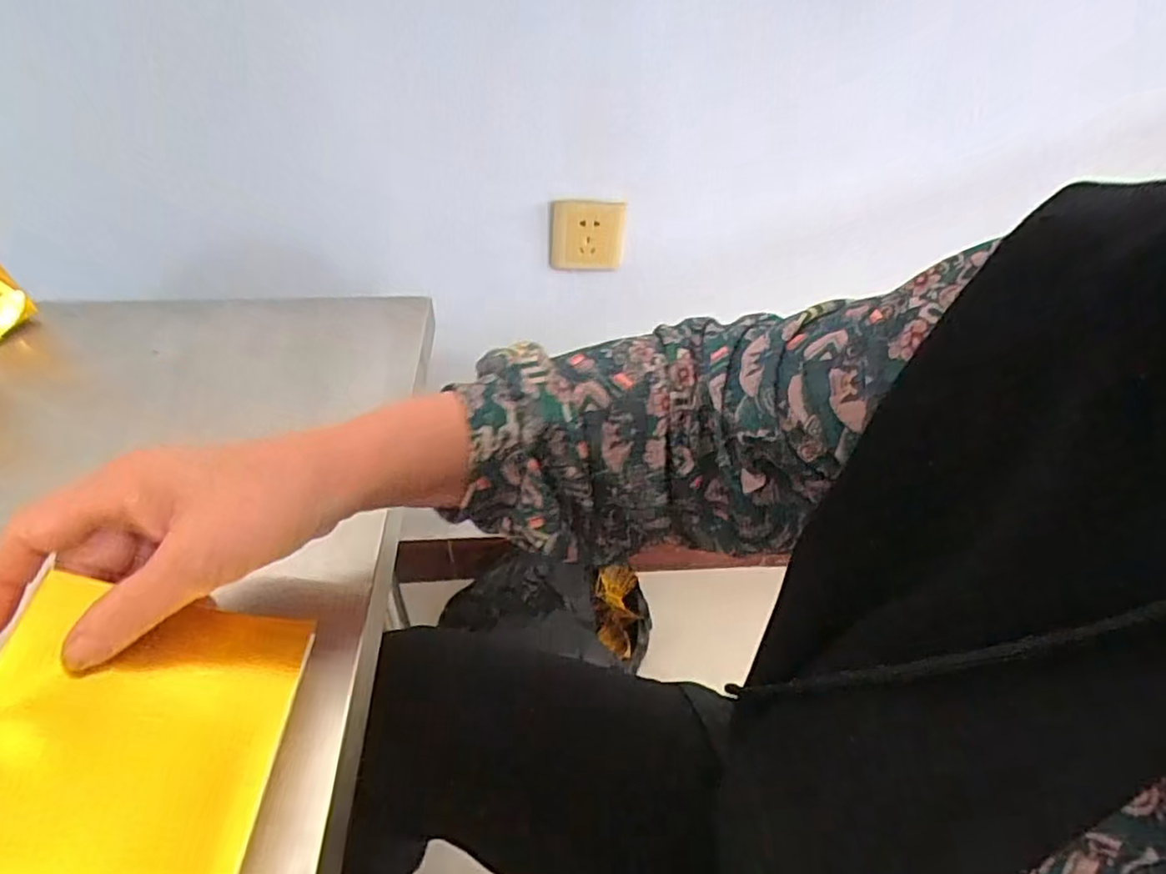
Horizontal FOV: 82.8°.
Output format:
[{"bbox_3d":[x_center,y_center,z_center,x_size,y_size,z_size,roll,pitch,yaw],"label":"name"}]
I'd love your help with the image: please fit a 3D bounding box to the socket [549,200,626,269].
[{"bbox_3d":[0.005,-0.242,0.796,0.086,0.109,0.007,-2,58,-5],"label":"socket"}]

